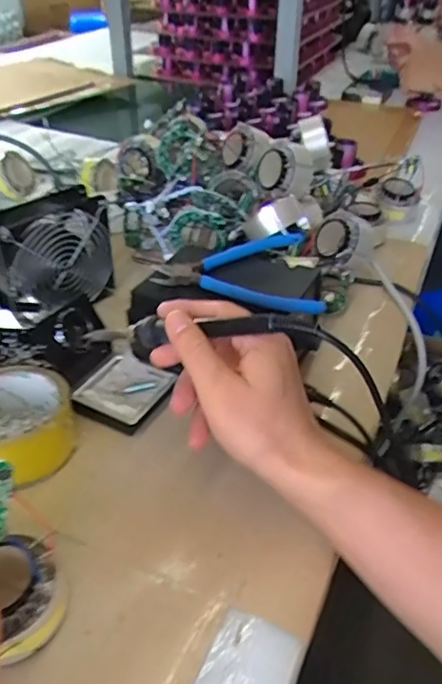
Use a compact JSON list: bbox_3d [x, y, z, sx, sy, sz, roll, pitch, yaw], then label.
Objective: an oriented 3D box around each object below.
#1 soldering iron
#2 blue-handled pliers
[{"bbox_3d":[-0.027,-0.007,0.388,0.208,0.025,0.025,-3,31,38],"label":"soldering iron"},{"bbox_3d":[0.023,-0.066,0.490,0.147,0.023,0.114,10,40,12],"label":"blue-handled pliers"}]

